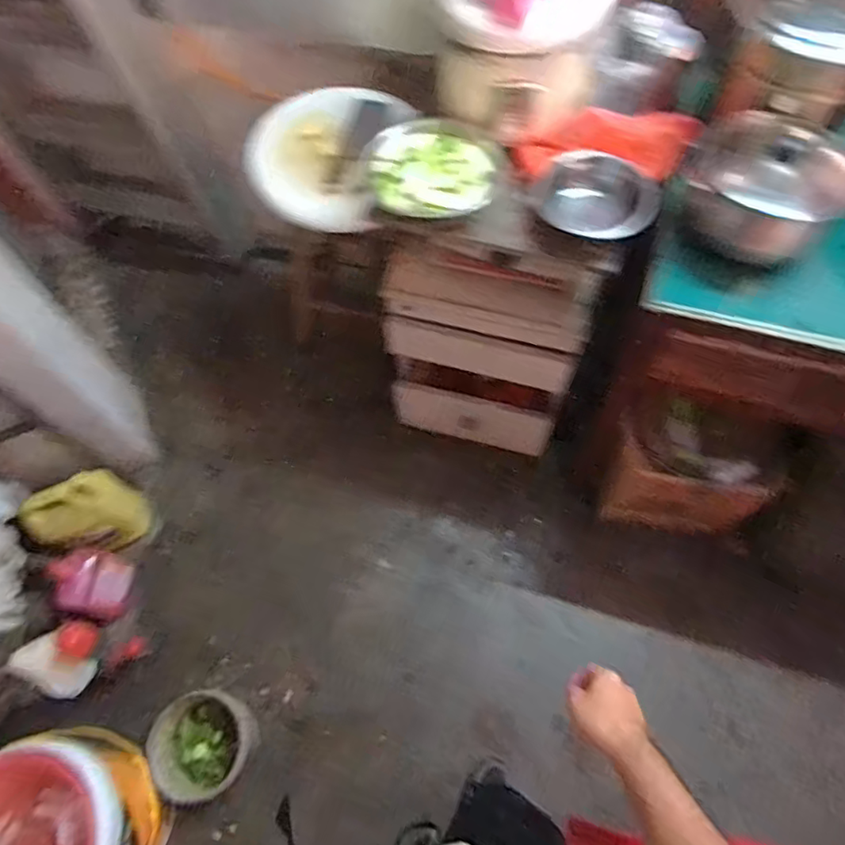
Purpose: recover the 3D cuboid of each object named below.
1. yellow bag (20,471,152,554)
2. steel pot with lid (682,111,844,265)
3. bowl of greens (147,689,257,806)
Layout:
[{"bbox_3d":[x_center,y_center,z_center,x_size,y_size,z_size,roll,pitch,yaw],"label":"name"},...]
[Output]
[{"bbox_3d":[-0.813,0.226,1.429,0.227,0.252,0.129,-36,68,-15],"label":"yellow bag"},{"bbox_3d":[0.526,-0.358,0.901,0.214,0.150,0.182,11,64,6],"label":"steel pot with lid"},{"bbox_3d":[-0.485,0.717,1.277,0.213,0.113,0.213,0,63,1],"label":"bowl of greens"}]

